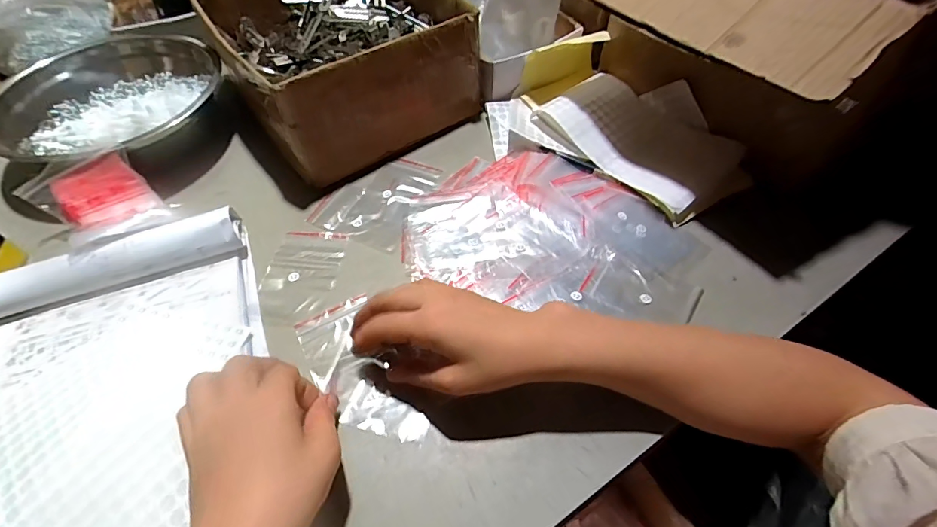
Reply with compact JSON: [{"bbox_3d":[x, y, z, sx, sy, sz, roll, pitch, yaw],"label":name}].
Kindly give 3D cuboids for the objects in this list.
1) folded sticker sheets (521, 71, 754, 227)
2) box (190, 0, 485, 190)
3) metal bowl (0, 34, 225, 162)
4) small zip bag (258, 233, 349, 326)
[{"bbox_3d":[0.202,-0.159,0.522,0.144,0.040,0.253,-35,61,-22],"label":"folded sticker sheets"},{"bbox_3d":[-0.174,-0.283,0.573,0.261,0.127,0.322,-32,60,-21],"label":"box"},{"bbox_3d":[-0.432,-0.188,0.527,0.228,0.088,0.228,0,54,0],"label":"metal bowl"},{"bbox_3d":[-0.164,0.012,0.430,0.068,0.005,0.108,3,54,2],"label":"small zip bag"}]

